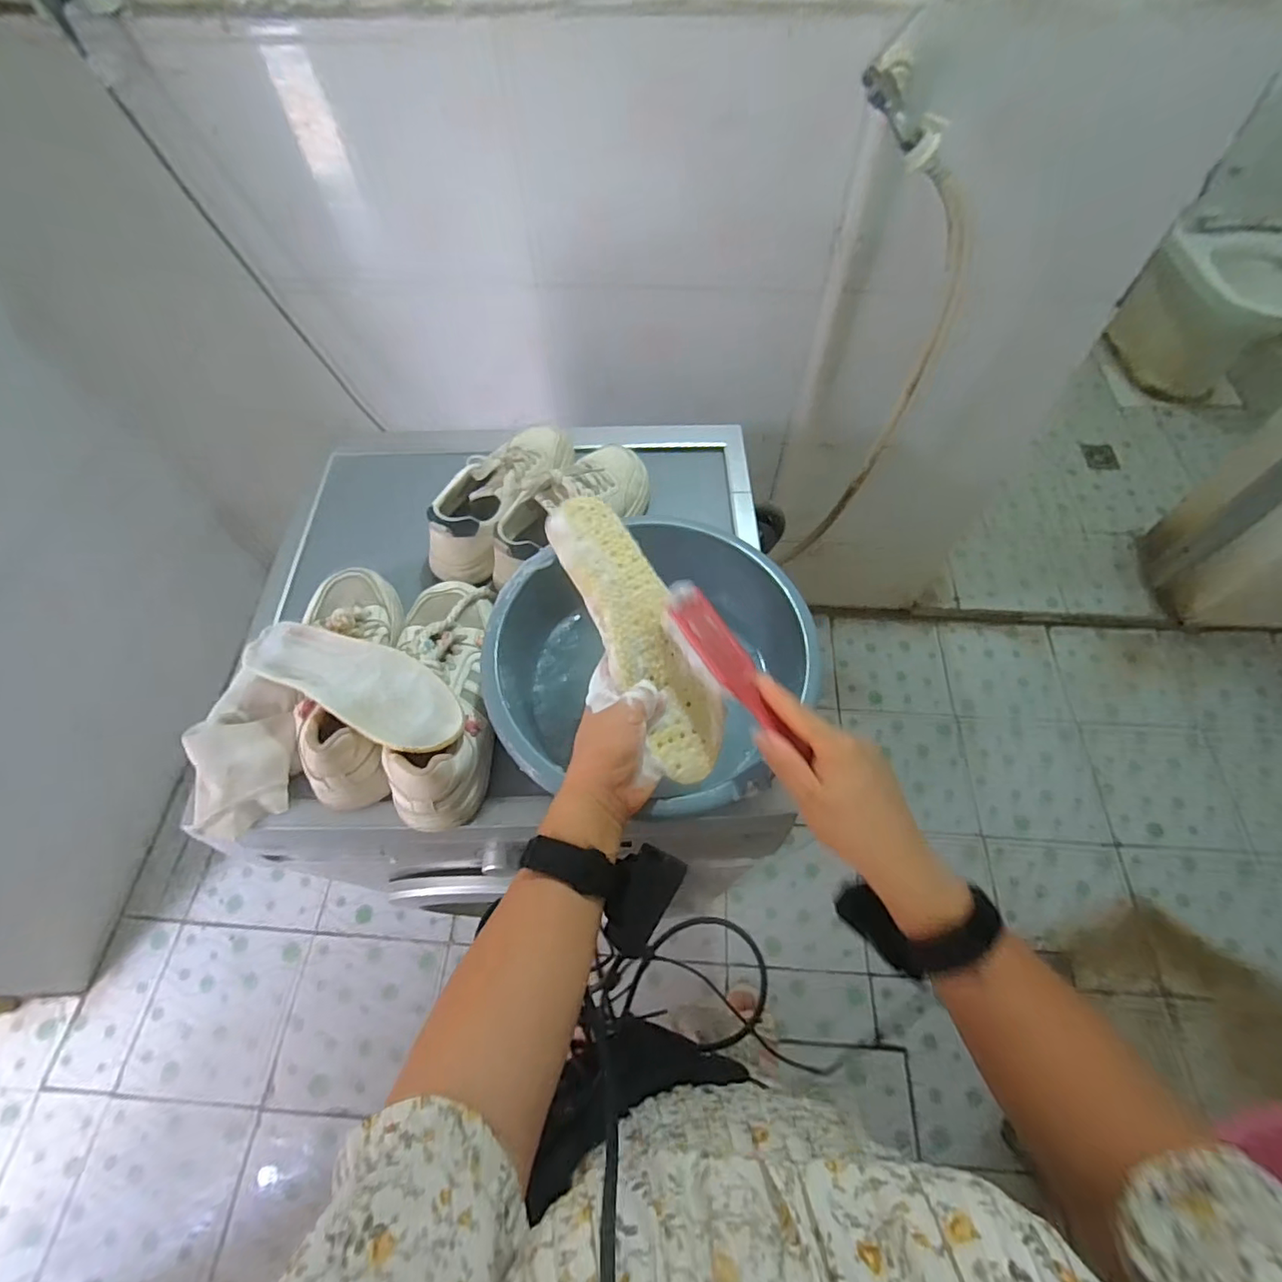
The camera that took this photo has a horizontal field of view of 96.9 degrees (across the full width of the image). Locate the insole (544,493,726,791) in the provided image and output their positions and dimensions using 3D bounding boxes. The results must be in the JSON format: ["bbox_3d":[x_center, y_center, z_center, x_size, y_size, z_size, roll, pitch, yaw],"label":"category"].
[{"bbox_3d":[-0.001,-0.006,0.445,0.066,0.018,0.233,-26,86,-13],"label":"insole"}]

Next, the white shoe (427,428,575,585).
[{"bbox_3d":[-0.158,-0.180,0.672,0.095,0.081,0.244,32,66,18],"label":"white shoe"}]

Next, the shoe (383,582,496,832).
[{"bbox_3d":[-0.193,0.041,0.546,0.099,0.083,0.253,-8,61,-3],"label":"shoe"}]

